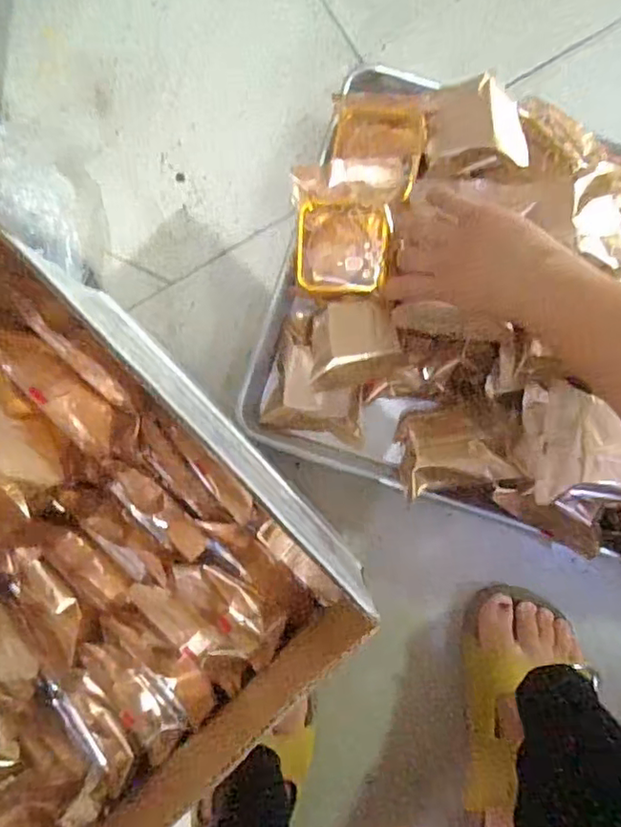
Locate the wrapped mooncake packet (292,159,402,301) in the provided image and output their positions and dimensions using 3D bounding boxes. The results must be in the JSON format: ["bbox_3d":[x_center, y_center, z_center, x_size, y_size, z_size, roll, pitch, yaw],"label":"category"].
[{"bbox_3d":[0.035,-0.181,0.589,0.100,0.036,0.126,2,93,10],"label":"wrapped mooncake packet"}]

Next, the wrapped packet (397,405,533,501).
[{"bbox_3d":[0.141,0.033,0.585,0.111,0.027,0.081,-11,68,1],"label":"wrapped packet"}]

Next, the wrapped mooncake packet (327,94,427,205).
[{"bbox_3d":[0.064,-0.258,0.587,0.087,0.033,0.112,8,84,1],"label":"wrapped mooncake packet"}]

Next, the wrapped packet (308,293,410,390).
[{"bbox_3d":[0.041,-0.069,0.589,0.088,0.029,0.080,-11,84,-1],"label":"wrapped packet"}]

